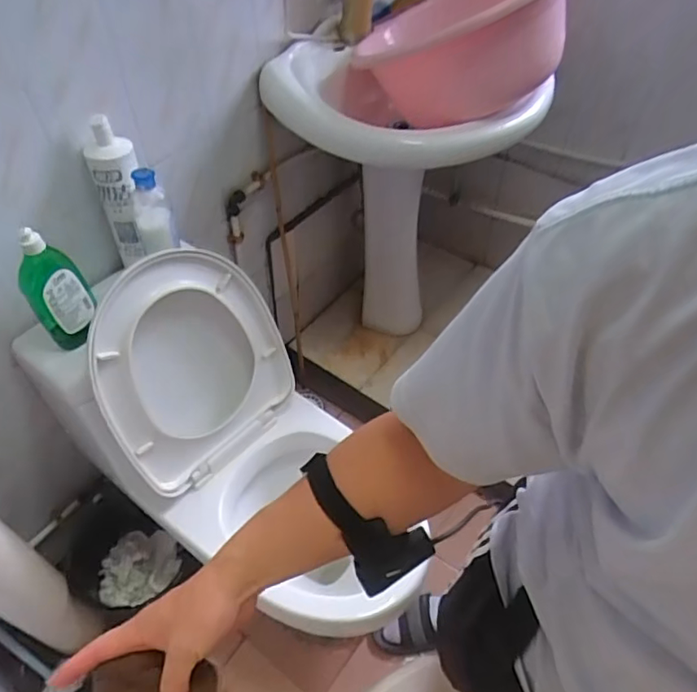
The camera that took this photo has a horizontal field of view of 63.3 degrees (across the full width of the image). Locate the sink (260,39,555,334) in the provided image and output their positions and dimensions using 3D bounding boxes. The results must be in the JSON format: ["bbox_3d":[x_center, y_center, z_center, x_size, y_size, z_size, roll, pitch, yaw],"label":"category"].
[{"bbox_3d":[0.102,-0.295,1.389,0.487,0.800,0.429,-12,51,-9],"label":"sink"}]

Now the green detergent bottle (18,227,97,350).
[{"bbox_3d":[-0.445,-0.086,0.862,0.085,0.204,0.050,-29,55,-22],"label":"green detergent bottle"}]

